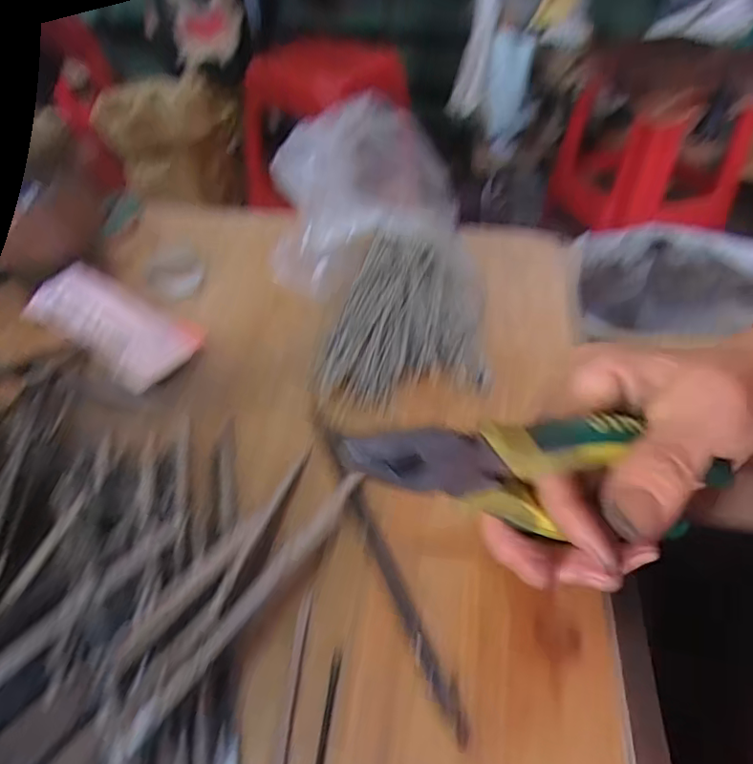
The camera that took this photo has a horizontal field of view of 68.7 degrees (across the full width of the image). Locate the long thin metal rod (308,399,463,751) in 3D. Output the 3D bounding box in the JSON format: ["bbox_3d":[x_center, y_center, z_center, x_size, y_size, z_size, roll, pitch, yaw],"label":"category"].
[{"bbox_3d":[-0.001,0.075,0.266,0.012,0.010,0.178,-16,47,-15],"label":"long thin metal rod"}]

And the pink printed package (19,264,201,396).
[{"bbox_3d":[-0.171,-0.039,0.358,0.116,0.008,0.055,31,66,15],"label":"pink printed package"}]

